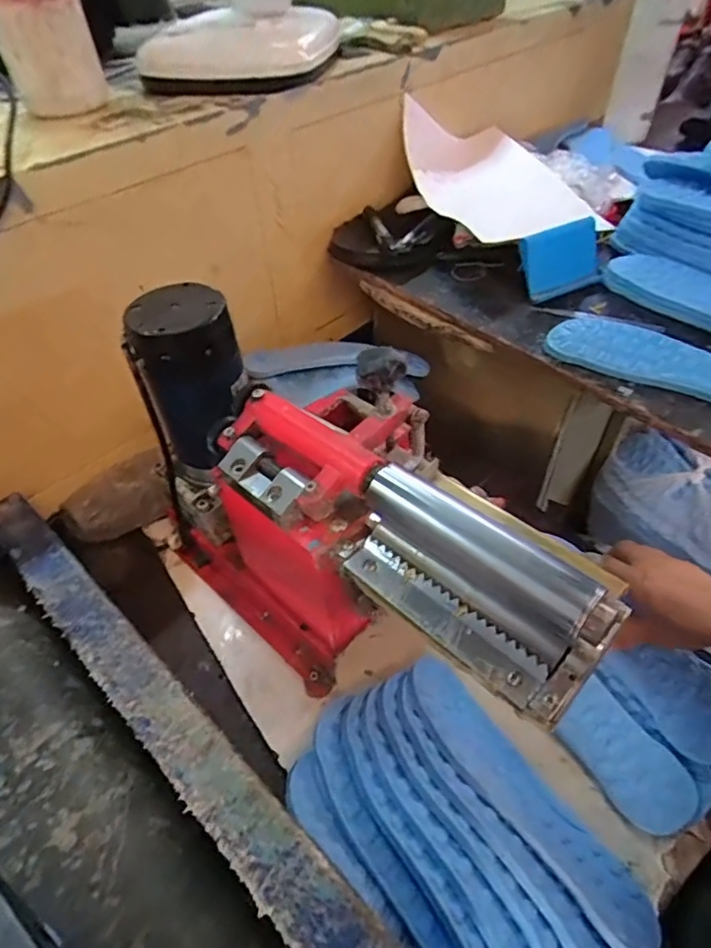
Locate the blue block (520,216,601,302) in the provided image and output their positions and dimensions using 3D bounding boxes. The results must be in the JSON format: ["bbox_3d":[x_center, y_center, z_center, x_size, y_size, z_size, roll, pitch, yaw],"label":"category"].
[{"bbox_3d":[0.252,-0.260,0.658,0.118,0.075,0.018,-23,9,-21],"label":"blue block"}]

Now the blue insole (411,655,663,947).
[{"bbox_3d":[0.134,0.255,0.442,0.072,0.012,0.244,-8,43,-46],"label":"blue insole"}]

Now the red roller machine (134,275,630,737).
[{"bbox_3d":[-0.036,0.035,0.481,0.150,0.263,0.477,-38,55,-26],"label":"red roller machine"}]

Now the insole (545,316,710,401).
[{"bbox_3d":[0.337,-0.115,0.570,0.255,0.015,0.098,25,55,23],"label":"insole"}]

